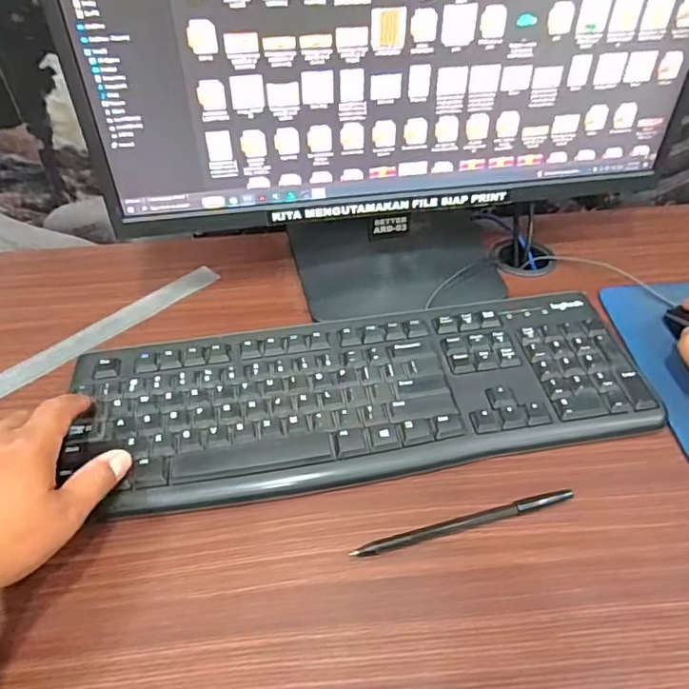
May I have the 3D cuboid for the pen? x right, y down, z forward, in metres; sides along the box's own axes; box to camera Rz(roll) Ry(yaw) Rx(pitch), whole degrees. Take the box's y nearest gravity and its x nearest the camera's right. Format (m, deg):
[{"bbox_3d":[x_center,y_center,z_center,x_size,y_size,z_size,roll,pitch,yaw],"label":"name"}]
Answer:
[{"bbox_3d":[0.078,0.114,0.362,0.147,0.006,0.010,-12,45,-10],"label":"pen"}]

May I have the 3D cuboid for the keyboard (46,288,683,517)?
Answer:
[{"bbox_3d":[0.014,0.035,0.432,0.417,0.017,0.148,-7,44,-5],"label":"keyboard"}]

